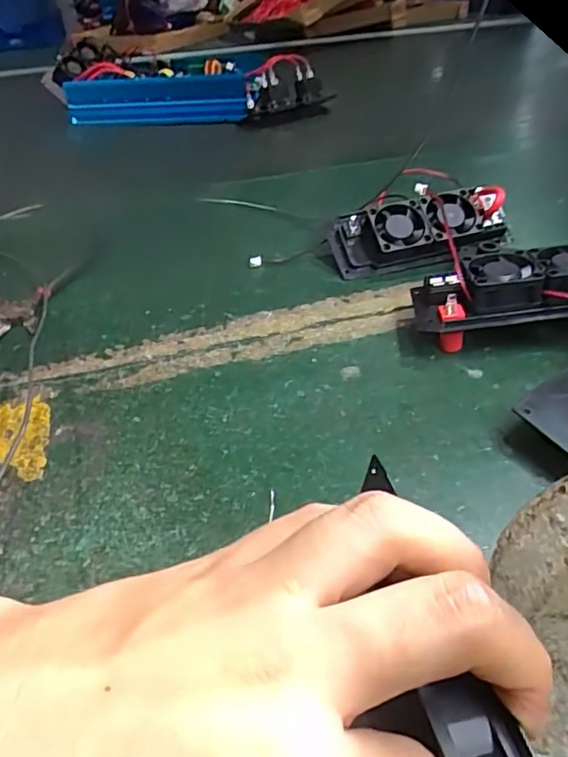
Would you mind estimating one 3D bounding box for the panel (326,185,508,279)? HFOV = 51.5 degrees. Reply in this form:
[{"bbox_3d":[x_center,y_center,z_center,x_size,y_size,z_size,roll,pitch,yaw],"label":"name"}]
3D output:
[{"bbox_3d":[0.102,-0.114,0.455,0.131,0.045,0.055,-8,40,-8],"label":"panel"}]

